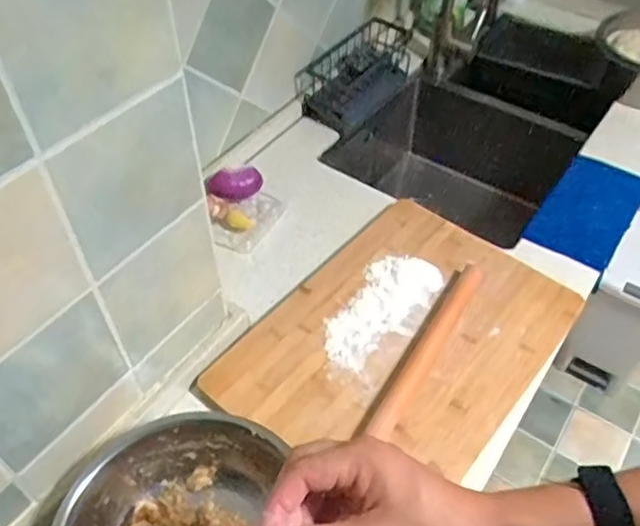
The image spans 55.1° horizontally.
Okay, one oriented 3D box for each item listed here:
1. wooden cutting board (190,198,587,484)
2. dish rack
[{"bbox_3d":[0.108,0.097,0.809,0.319,0.018,0.435,32,56,24],"label":"wooden cutting board"},{"bbox_3d":[0.071,-0.375,1.186,0.090,0.084,0.248,31,55,24],"label":"dish rack"}]

